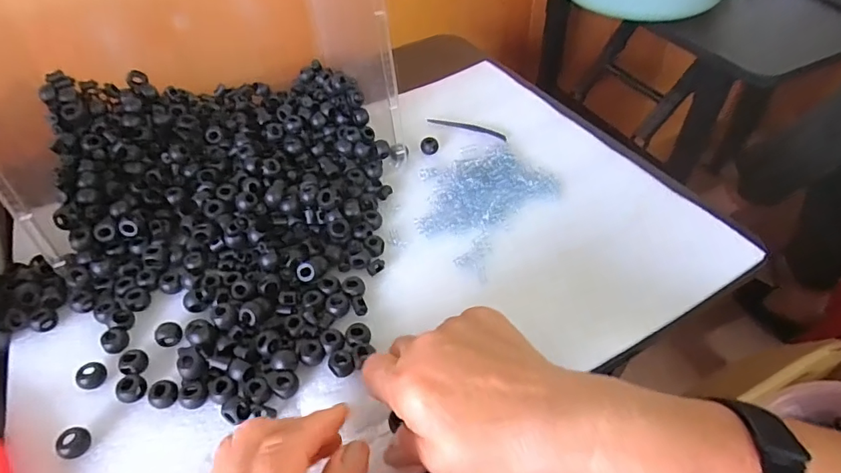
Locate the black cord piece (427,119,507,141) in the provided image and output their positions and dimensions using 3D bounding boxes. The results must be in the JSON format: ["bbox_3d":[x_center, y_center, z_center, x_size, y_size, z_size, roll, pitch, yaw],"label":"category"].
[{"bbox_3d":[0.051,-0.116,0.525,0.088,0.004,0.015,20,51,19],"label":"black cord piece"}]

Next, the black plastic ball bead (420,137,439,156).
[{"bbox_3d":[0.010,-0.093,0.497,0.016,0.013,0.015,24,52,22],"label":"black plastic ball bead"}]

